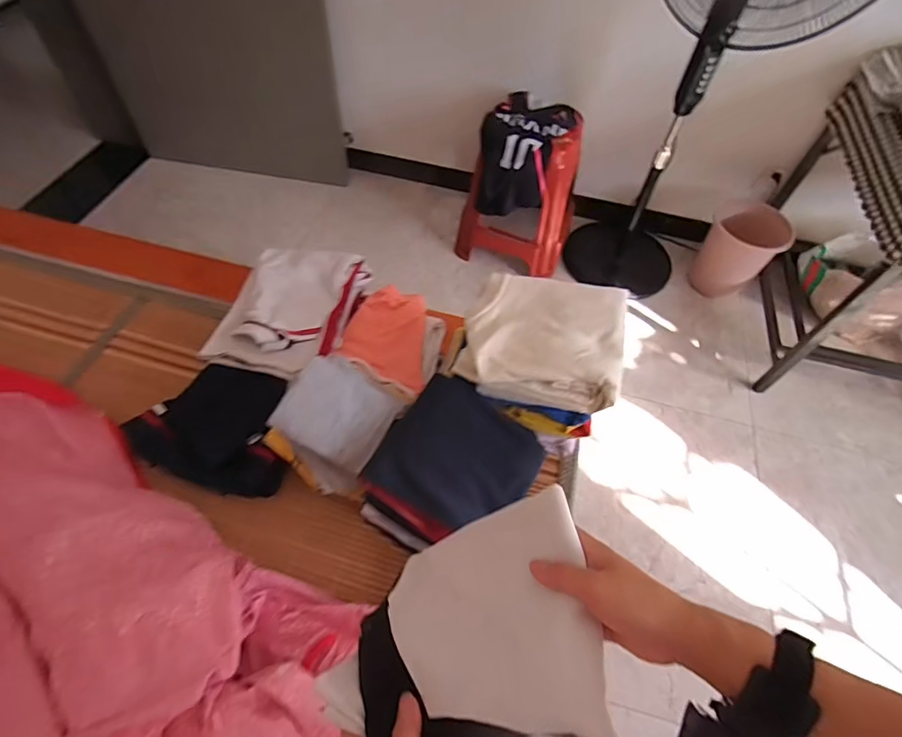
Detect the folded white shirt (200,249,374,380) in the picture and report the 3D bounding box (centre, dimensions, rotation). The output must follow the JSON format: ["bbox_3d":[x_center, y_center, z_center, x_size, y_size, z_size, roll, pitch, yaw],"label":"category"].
[{"bbox_3d":[-0.289,-0.108,0.878,0.199,0.075,0.282,11,57,5],"label":"folded white shirt"}]

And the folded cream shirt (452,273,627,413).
[{"bbox_3d":[0.134,-0.042,0.704,0.220,0.071,0.167,12,57,6],"label":"folded cream shirt"}]

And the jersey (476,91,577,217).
[{"bbox_3d":[0.221,-0.667,1.498,0.247,0.209,0.336,23,59,13],"label":"jersey"}]

